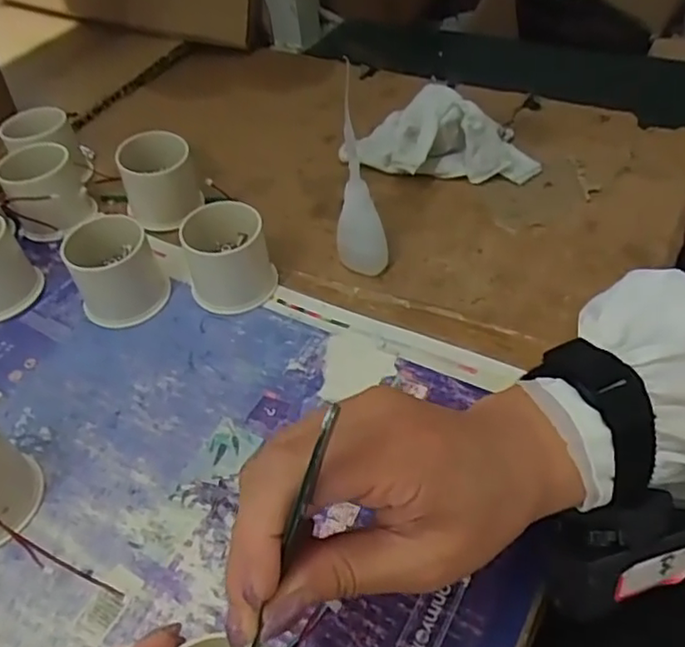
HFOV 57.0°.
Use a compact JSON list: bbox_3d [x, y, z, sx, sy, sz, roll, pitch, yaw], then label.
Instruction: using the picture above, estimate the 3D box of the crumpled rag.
[{"bbox_3d":[0.074,-0.146,0.485,0.152,0.052,0.071,4,48,10],"label":"crumpled rag"}]

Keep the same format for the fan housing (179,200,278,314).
[{"bbox_3d":[-0.076,-0.046,0.410,0.053,0.049,0.060,-18,48,-10],"label":"fan housing"}]

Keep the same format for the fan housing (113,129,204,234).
[{"bbox_3d":[-0.132,-0.103,0.461,0.050,0.057,0.043,-18,48,-10],"label":"fan housing"}]

